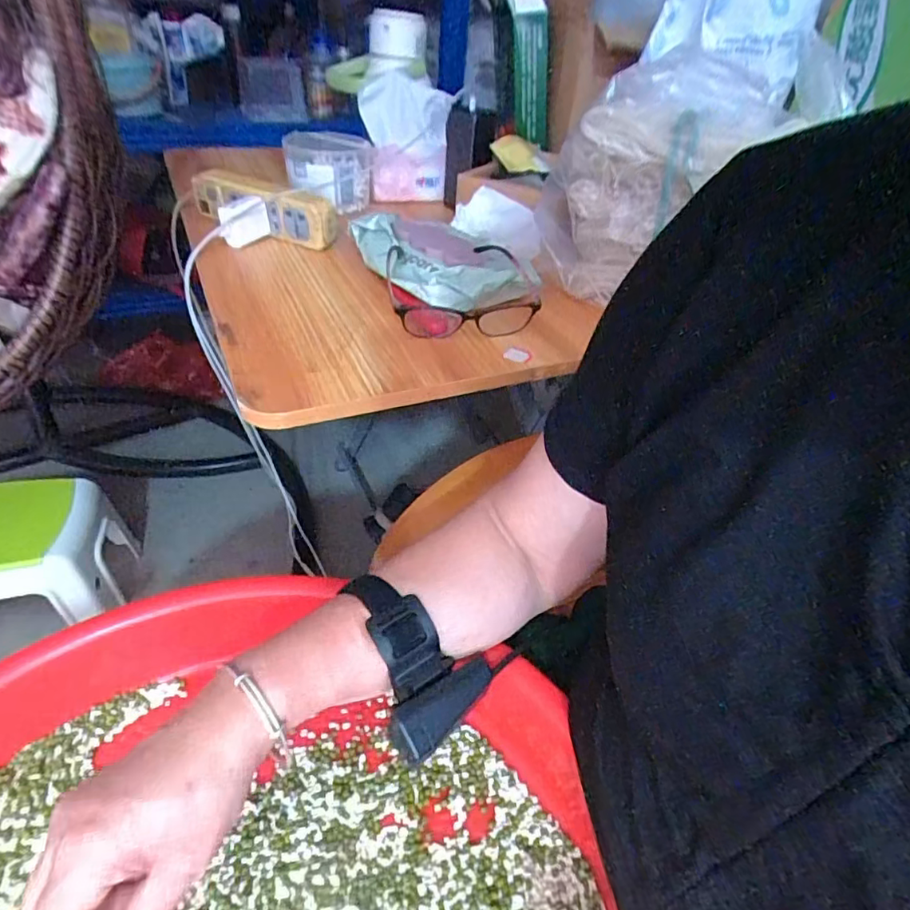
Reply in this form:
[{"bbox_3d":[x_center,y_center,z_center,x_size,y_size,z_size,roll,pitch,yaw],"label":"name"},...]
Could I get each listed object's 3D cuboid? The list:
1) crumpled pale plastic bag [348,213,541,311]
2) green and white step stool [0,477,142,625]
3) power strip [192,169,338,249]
[{"bbox_3d":[-0.014,-0.213,0.597,0.134,0.043,0.179,-18,45,-27],"label":"crumpled pale plastic bag"},{"bbox_3d":[-0.754,0.162,0.947,0.291,0.232,0.221,-6,40,-13],"label":"green and white step stool"},{"bbox_3d":[-0.239,-0.299,0.669,0.209,0.059,0.043,16,40,13],"label":"power strip"}]

